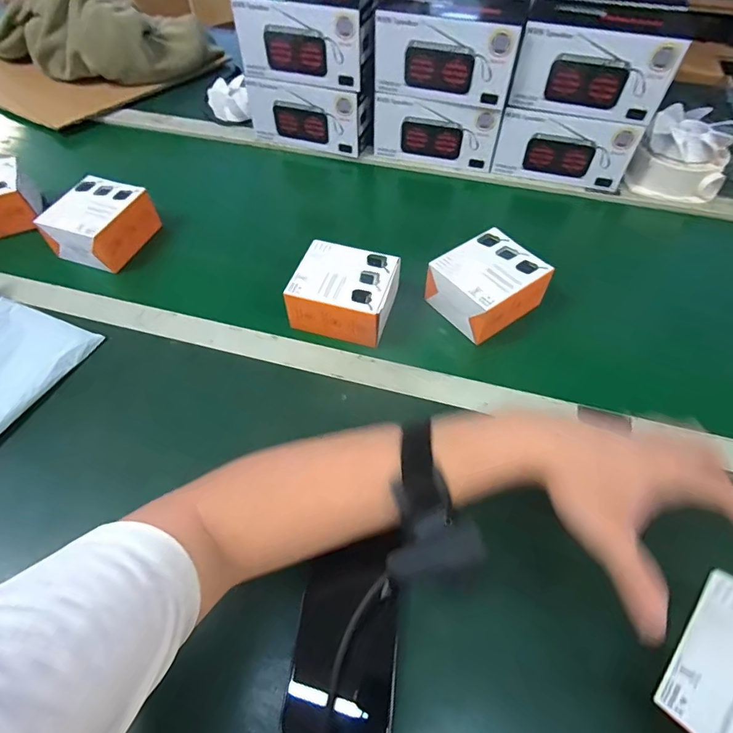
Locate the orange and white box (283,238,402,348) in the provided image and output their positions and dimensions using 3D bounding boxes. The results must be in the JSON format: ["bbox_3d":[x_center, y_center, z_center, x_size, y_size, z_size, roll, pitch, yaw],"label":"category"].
[{"bbox_3d":[-0.024,-0.091,0.551,0.116,0.054,0.104,14,56,10],"label":"orange and white box"}]

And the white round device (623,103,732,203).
[{"bbox_3d":[0.478,-0.322,0.686,0.131,0.082,0.107,18,57,13],"label":"white round device"}]

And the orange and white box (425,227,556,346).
[{"bbox_3d":[0.146,-0.101,0.555,0.113,0.059,0.101,-30,60,-19],"label":"orange and white box"}]

